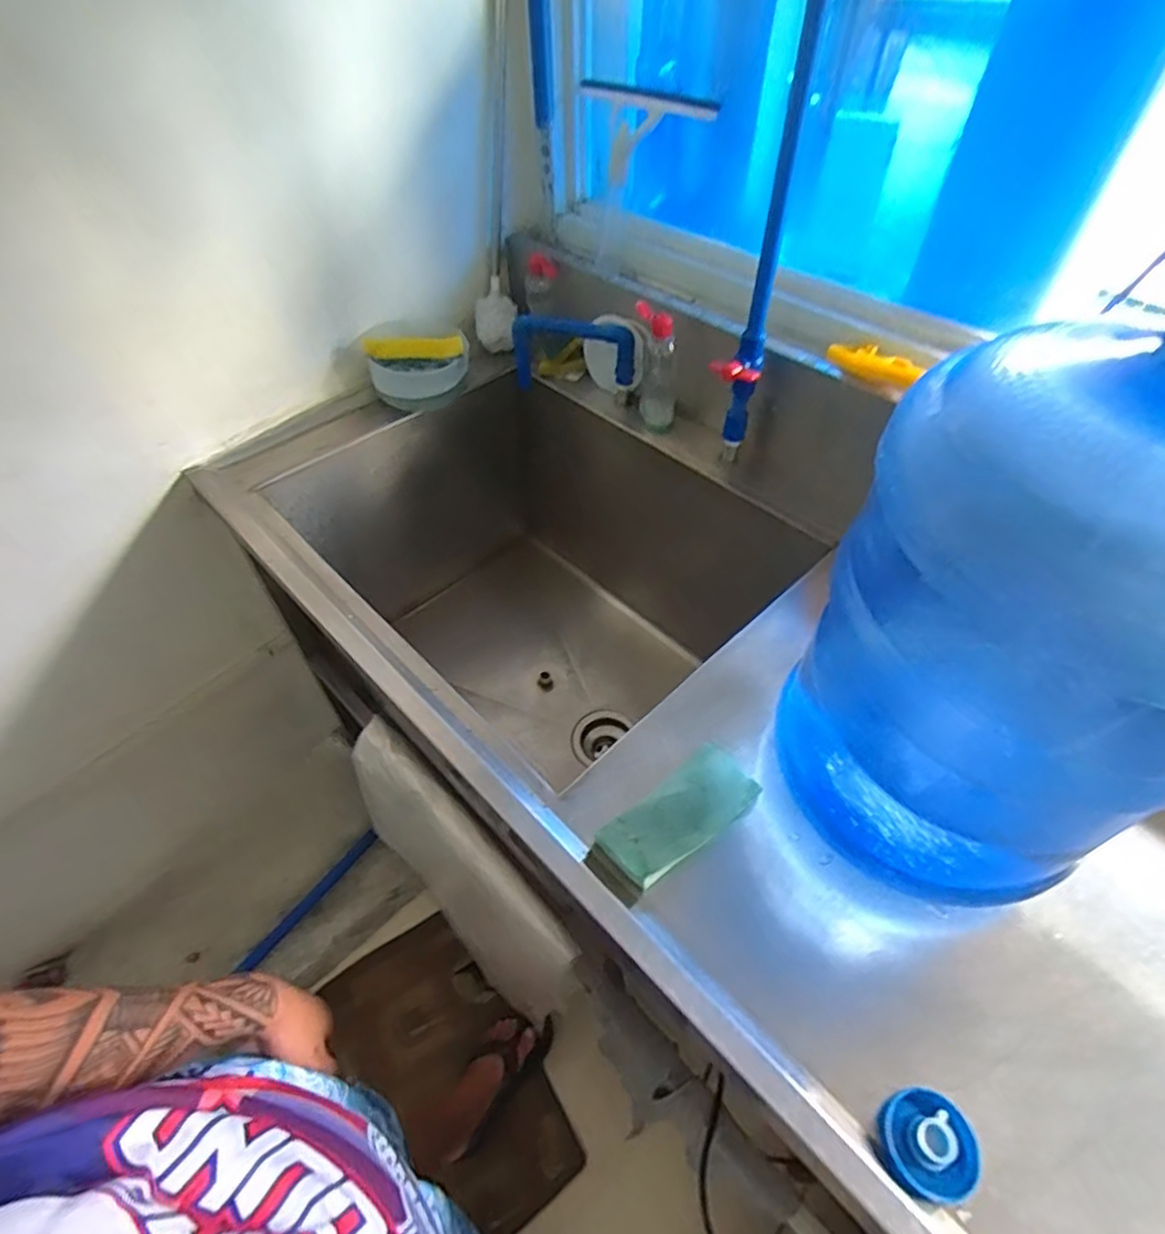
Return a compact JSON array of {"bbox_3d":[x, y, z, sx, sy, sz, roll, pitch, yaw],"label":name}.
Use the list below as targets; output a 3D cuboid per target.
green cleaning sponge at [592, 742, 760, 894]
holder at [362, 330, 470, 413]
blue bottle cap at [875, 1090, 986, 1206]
[{"bbox_3d":[0.087,0.175,0.567,0.143,0.032,0.061,-31,56,-23],"label":"green cleaning sponge"},{"bbox_3d":[-0.244,-0.364,0.967,0.150,0.098,0.061,-6,50,-5],"label":"holder"},{"bbox_3d":[0.228,0.347,0.424,0.061,0.017,0.058,0,50,0],"label":"blue bottle cap"}]

